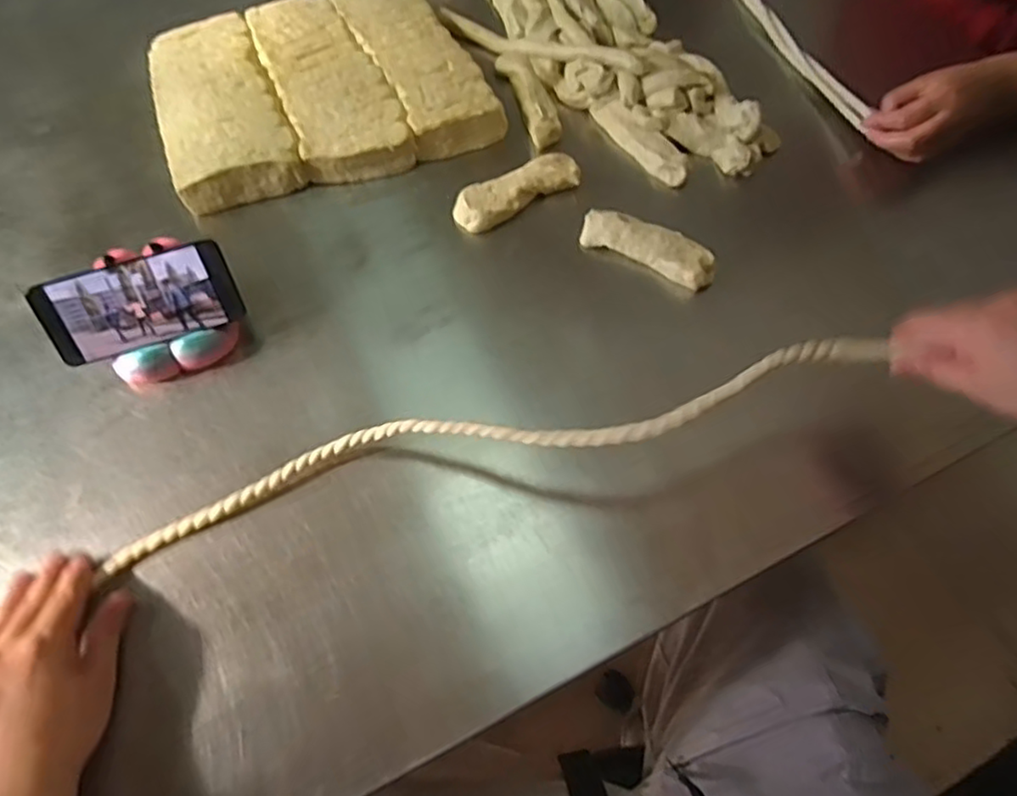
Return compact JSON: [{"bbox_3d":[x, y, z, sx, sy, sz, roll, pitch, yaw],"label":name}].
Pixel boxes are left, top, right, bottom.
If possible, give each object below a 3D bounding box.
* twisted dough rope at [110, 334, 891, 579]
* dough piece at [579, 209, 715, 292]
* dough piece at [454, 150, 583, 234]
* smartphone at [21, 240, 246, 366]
[{"bbox_3d":[-0.023,0.034,0.520,0.599,0.029,0.089,-16,45,5],"label":"twisted dough rope"},{"bbox_3d":[0.139,-0.147,0.648,0.135,0.035,0.044,29,65,14],"label":"dough piece"},{"bbox_3d":[0.009,-0.217,0.681,0.137,0.027,0.045,-27,65,-15],"label":"dough piece"},{"bbox_3d":[-0.323,-0.082,0.568,0.158,0.074,0.007,-17,30,-6],"label":"smartphone"}]

